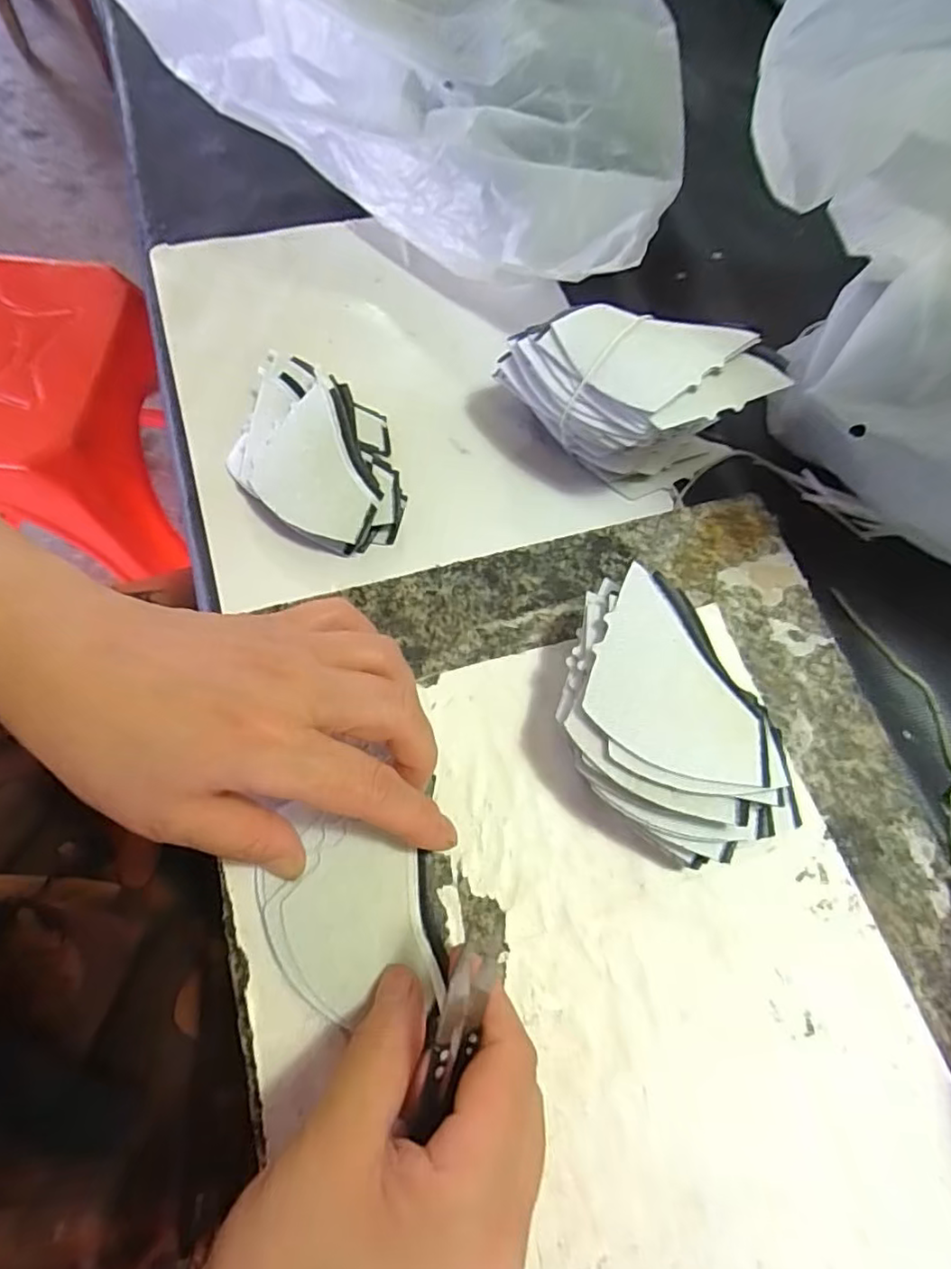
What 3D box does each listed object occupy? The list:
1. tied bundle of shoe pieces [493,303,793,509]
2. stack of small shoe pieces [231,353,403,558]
[{"bbox_3d":[0.076,-0.118,0.328,0.131,0.085,0.055,17,70,5],"label":"tied bundle of shoe pieces"},{"bbox_3d":[-0.089,-0.103,0.349,0.085,0.033,0.124,-43,76,-15],"label":"stack of small shoe pieces"}]

